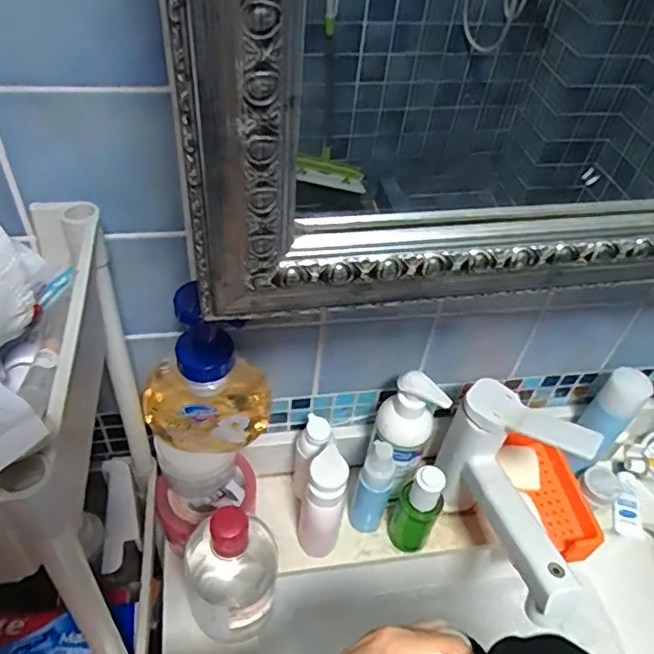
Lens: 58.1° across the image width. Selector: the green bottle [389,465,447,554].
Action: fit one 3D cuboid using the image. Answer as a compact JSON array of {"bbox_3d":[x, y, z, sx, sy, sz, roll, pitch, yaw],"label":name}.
[{"bbox_3d":[0.084,0.172,0.550,0.038,0.113,0.030,20,48,13],"label":"green bottle"}]

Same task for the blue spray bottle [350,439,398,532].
[{"bbox_3d":[0.042,0.152,0.550,0.031,0.130,0.024,16,47,9],"label":"blue spray bottle"}]

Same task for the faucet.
[{"bbox_3d":[0.171,0.160,0.523,0.087,0.166,0.183,-11,49,-16],"label":"faucet"}]

